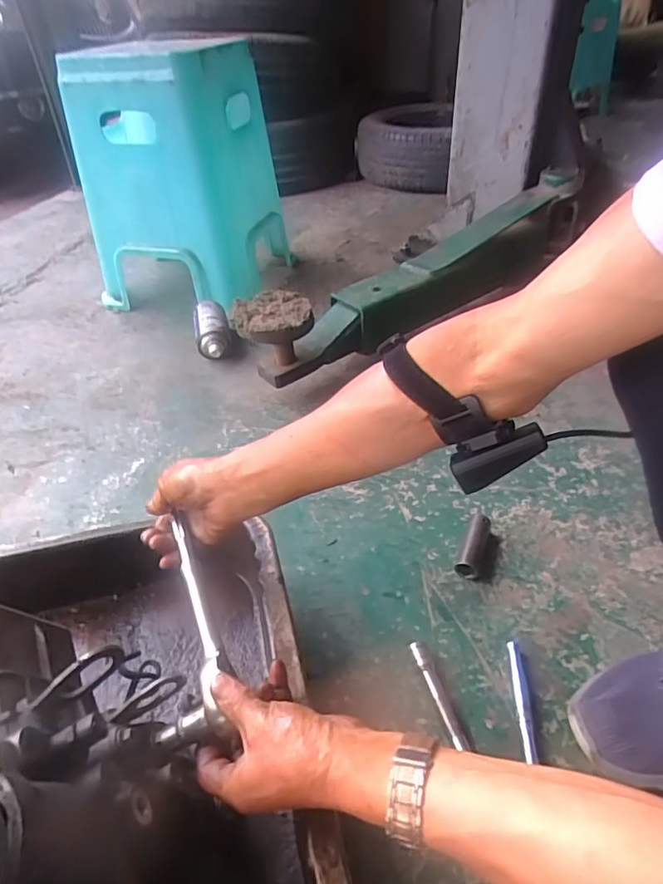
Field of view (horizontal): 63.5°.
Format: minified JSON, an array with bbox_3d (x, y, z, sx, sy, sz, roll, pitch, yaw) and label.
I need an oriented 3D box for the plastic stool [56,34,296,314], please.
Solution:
[{"bbox_3d":[-0.320,-0.547,1.150,0.356,0.482,0.364,8,41,12],"label":"plastic stool"}]

